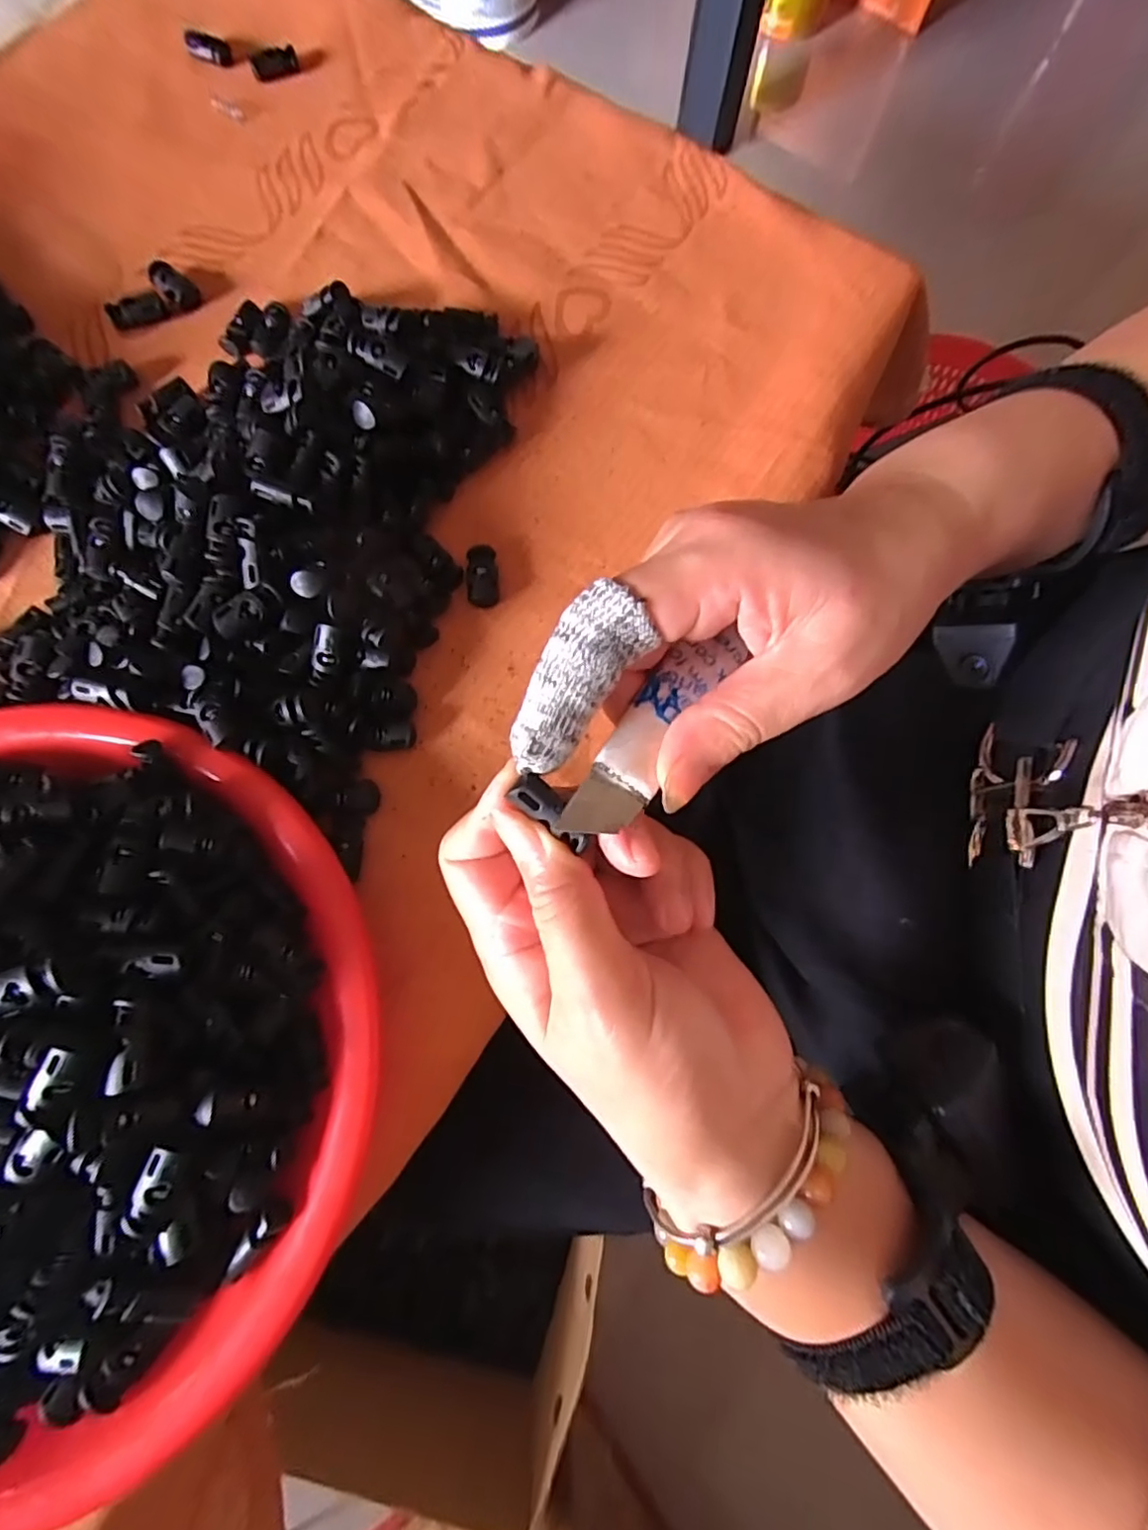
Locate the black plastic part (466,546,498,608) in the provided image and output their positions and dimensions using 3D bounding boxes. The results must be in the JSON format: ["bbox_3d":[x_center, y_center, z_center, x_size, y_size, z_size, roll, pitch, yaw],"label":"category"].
[{"bbox_3d":[-0.042,-0.087,0.287,0.014,0.008,0.028,-6,77,-3],"label":"black plastic part"}]

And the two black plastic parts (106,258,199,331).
[{"bbox_3d":[-0.218,-0.242,0.321,0.044,0.010,0.027,-24,78,-7],"label":"two black plastic parts"}]

